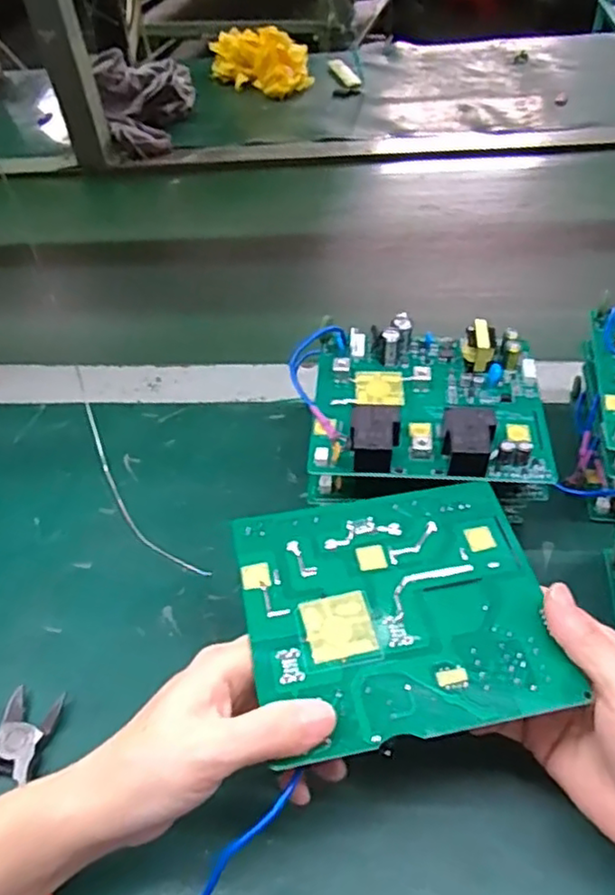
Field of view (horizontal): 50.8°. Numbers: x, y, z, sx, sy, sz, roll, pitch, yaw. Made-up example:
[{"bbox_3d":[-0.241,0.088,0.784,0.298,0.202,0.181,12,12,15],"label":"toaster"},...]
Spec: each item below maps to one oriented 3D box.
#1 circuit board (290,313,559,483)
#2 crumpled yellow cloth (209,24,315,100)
[{"bbox_3d":[0.063,-0.031,0.370,0.139,0.029,0.104,1,47,8],"label":"circuit board"},{"bbox_3d":[-0.072,-0.600,1.004,0.167,0.071,0.092,30,57,30],"label":"crumpled yellow cloth"}]

